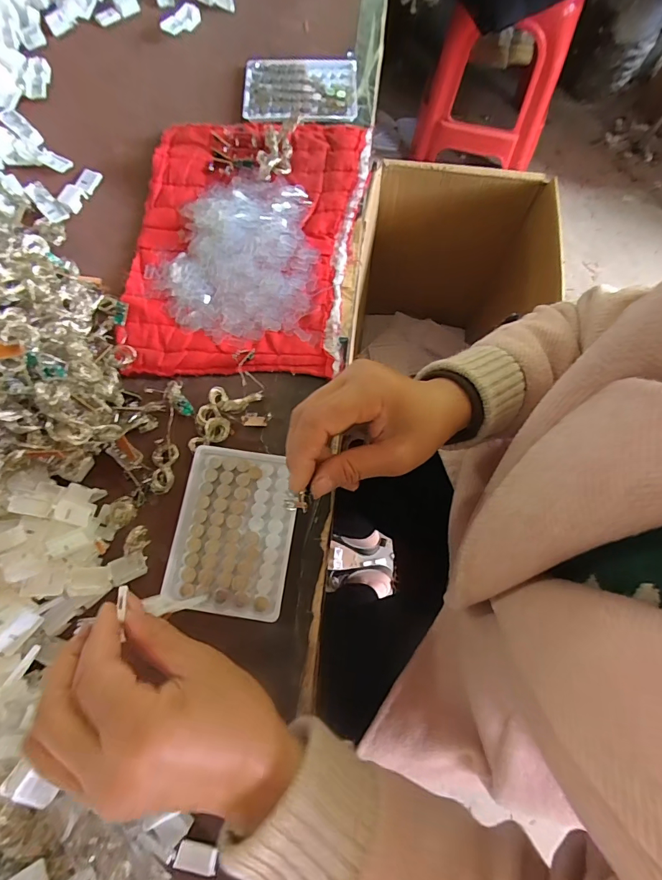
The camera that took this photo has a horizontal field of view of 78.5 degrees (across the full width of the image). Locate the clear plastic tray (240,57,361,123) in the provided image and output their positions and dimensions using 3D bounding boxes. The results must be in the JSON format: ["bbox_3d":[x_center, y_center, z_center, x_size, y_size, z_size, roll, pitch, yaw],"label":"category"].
[{"bbox_3d":[-0.037,-0.415,0.479,0.135,0.012,0.096,4,74,2],"label":"clear plastic tray"}]

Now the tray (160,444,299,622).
[{"bbox_3d":[-0.080,0.073,0.335,0.094,0.012,0.128,8,74,3],"label":"tray"}]

